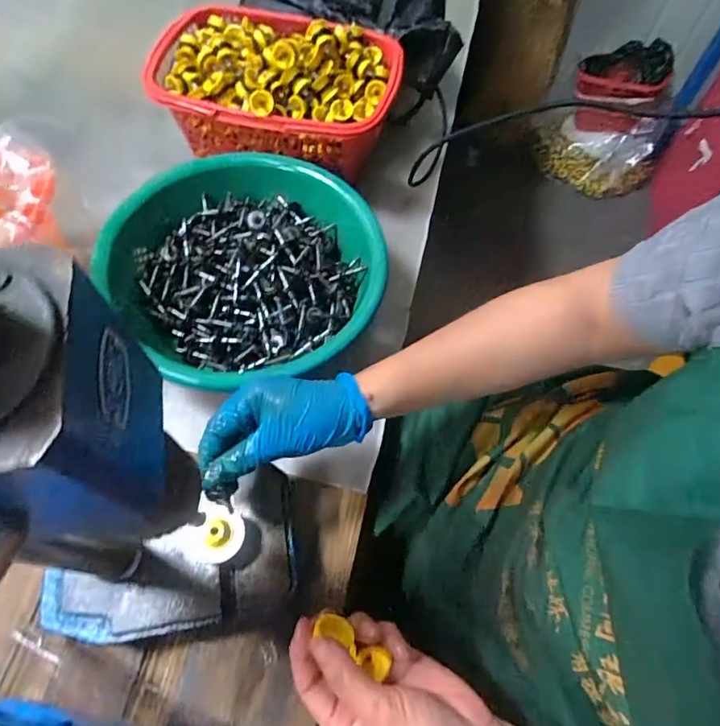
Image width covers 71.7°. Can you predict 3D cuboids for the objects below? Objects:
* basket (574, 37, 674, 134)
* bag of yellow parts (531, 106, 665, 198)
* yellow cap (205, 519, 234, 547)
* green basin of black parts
[{"bbox_3d":[0.683,-0.745,1.337,0.208,0.184,0.163,1,62,-2],"label":"basket"},{"bbox_3d":[0.667,-0.588,1.413,0.327,0.213,0.084,8,62,2],"label":"bag of yellow parts"},{"bbox_3d":[-0.110,0.132,0.387,0.019,0.014,0.021,3,62,-1],"label":"yellow cap"},{"bbox_3d":[-0.118,-0.102,0.514,0.252,0.084,0.260,1,62,-2],"label":"green basin of black parts"}]

